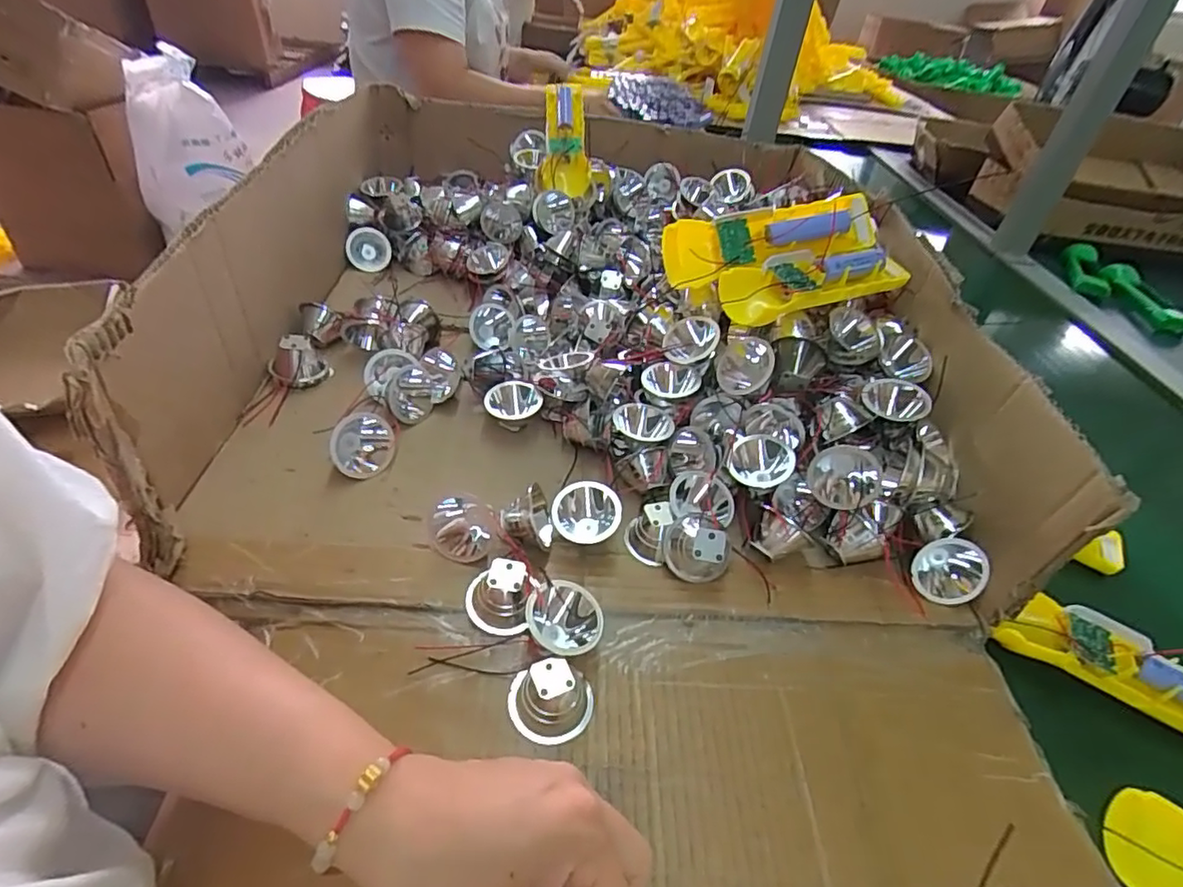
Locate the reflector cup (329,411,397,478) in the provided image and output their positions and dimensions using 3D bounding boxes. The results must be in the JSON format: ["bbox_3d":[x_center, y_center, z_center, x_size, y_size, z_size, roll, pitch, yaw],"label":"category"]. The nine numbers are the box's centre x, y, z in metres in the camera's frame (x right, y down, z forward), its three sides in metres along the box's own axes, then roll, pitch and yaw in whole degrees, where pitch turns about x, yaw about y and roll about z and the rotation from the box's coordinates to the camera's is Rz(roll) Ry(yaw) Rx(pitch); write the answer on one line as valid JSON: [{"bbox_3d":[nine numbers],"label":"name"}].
[{"bbox_3d":[-0.160,-0.002,0.413,0.040,0.039,0.044,-19,50,-22],"label":"reflector cup"}]

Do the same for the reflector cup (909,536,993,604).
[{"bbox_3d":[0.229,0.080,0.381,0.038,0.044,0.022,38,29,25],"label":"reflector cup"}]

